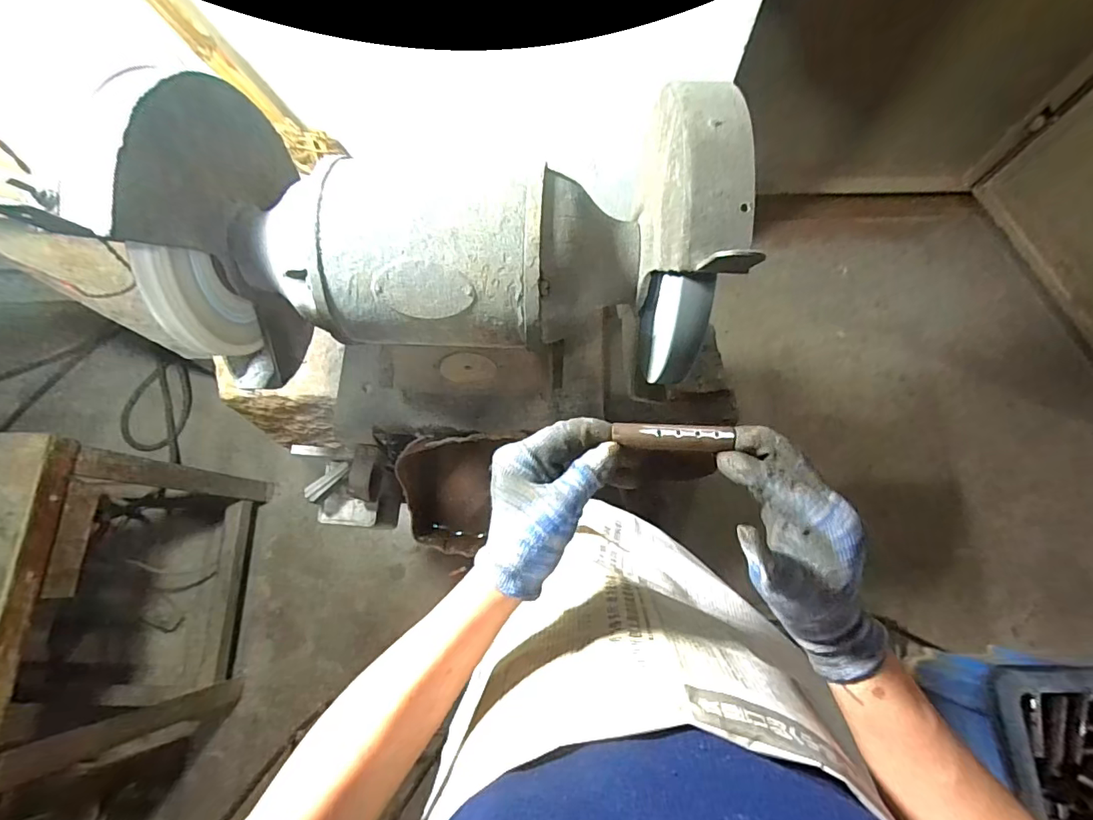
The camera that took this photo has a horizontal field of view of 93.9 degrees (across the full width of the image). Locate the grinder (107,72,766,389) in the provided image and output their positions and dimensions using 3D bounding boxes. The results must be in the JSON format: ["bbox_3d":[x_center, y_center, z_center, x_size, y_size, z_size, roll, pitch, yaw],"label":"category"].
[{"bbox_3d":[-0.090,-0.132,0.452,0.447,0.250,0.227,9,74,5],"label":"grinder"}]

